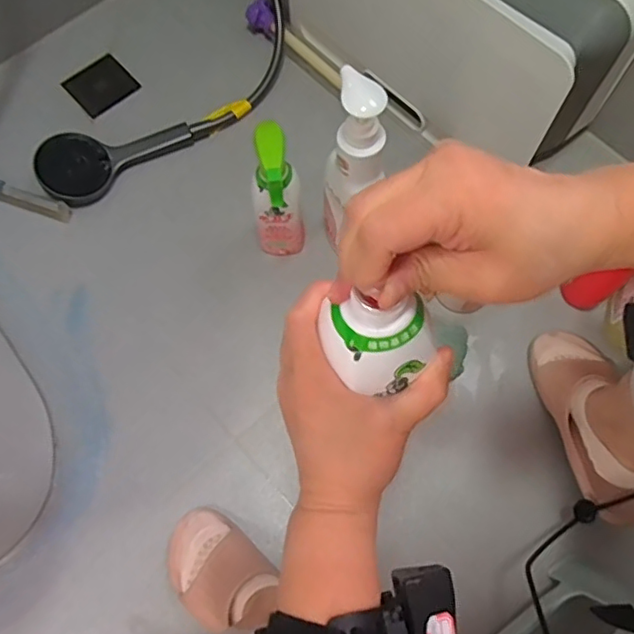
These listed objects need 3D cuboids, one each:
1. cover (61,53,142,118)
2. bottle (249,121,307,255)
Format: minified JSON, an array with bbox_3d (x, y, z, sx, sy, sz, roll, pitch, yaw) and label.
[{"bbox_3d":[-0.369,-0.398,0.990,0.102,0.005,0.101,-43,75,-12],"label":"cover"},{"bbox_3d":[-0.050,-0.152,0.745,0.064,0.225,0.087,-8,71,-2],"label":"bottle"}]

